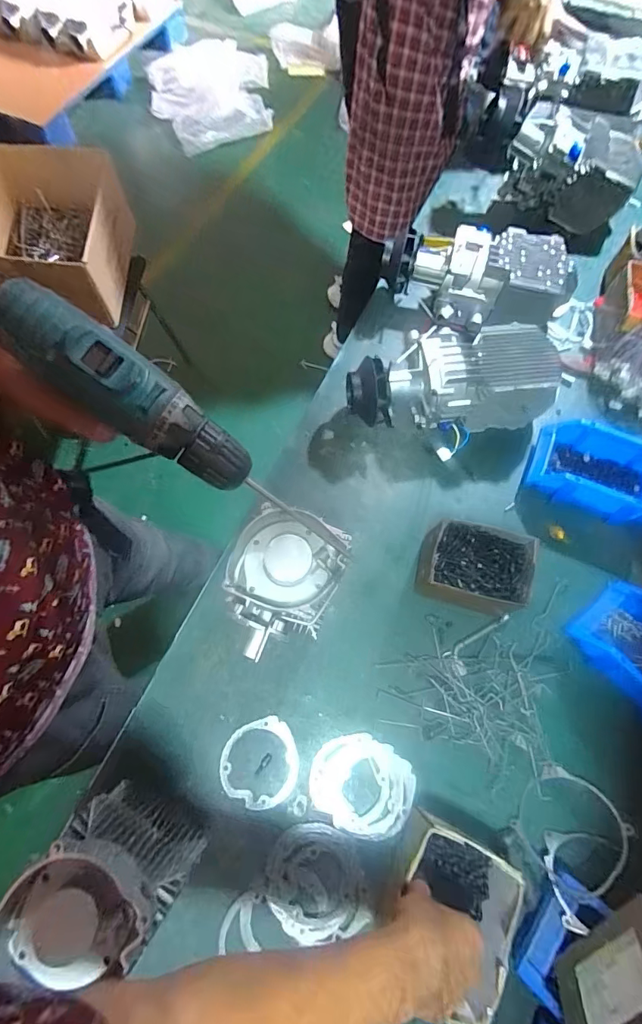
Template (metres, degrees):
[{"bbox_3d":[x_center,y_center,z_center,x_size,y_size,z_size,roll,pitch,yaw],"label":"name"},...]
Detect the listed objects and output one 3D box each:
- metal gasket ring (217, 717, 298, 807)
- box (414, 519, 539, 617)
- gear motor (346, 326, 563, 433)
[{"bbox_3d":[-0.081,0.332,0.586,0.102,0.005,0.098,-1,69,1],"label":"metal gasket ring"},{"bbox_3d":[0.217,0.079,0.635,0.145,0.088,0.102,14,70,7],"label":"box"},{"bbox_3d":[0.205,-0.220,0.740,0.325,0.112,0.151,-4,69,0],"label":"gear motor"}]

